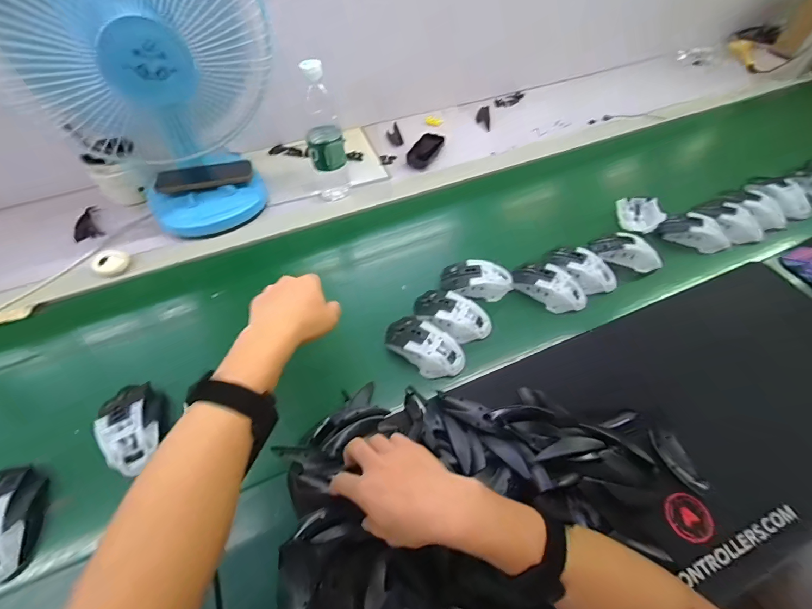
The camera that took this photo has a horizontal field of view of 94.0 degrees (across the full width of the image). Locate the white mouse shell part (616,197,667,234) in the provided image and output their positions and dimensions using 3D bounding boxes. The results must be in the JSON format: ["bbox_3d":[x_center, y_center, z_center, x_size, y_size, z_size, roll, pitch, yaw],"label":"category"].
[{"bbox_3d":[0.421,-0.167,0.684,0.066,0.033,0.100,5,53,6],"label":"white mouse shell part"}]

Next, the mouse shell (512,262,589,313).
[{"bbox_3d":[0.229,-0.030,0.592,0.106,0.033,0.066,34,61,25],"label":"mouse shell"}]

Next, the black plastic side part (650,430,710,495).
[{"bbox_3d":[0.322,0.184,0.447,0.030,0.015,0.072,-17,54,-10],"label":"black plastic side part"}]

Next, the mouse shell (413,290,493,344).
[{"bbox_3d":[0.068,0.010,0.560,0.118,0.035,0.058,26,58,21],"label":"mouse shell"}]

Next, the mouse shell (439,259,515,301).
[{"bbox_3d":[0.112,-0.040,0.594,0.111,0.035,0.052,4,53,5],"label":"mouse shell"}]

